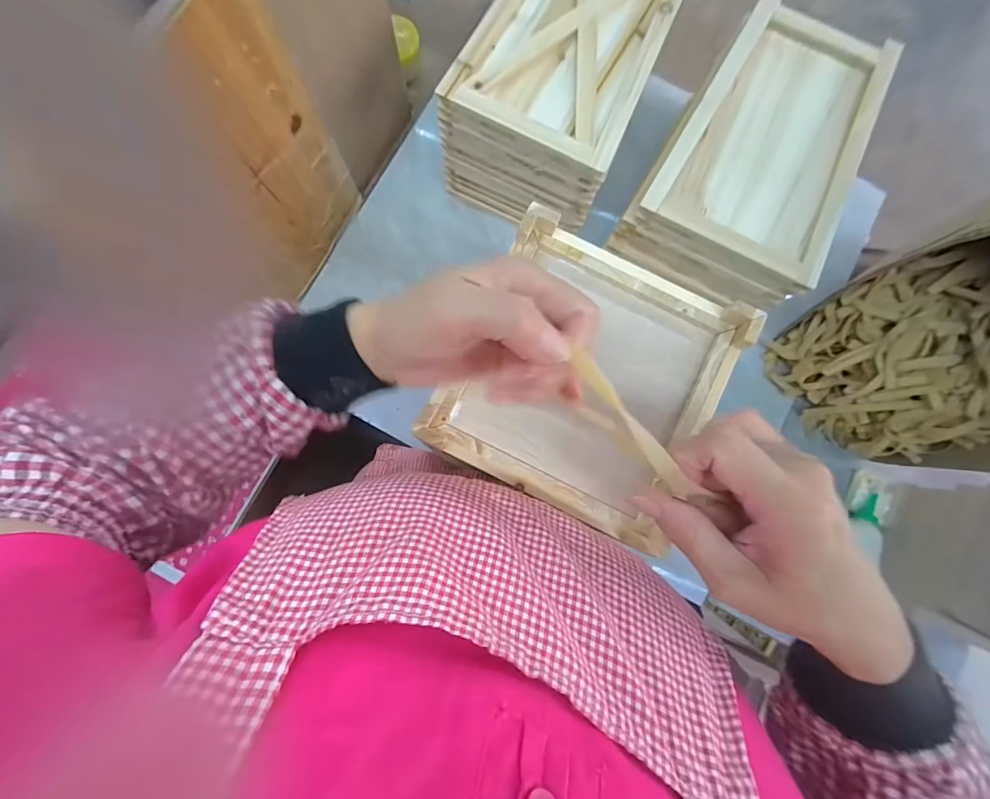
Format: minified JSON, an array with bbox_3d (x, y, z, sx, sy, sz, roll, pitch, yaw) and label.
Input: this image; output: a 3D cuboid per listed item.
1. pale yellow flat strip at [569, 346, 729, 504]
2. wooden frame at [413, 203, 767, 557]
[{"bbox_3d":[0.072,0.018,0.202,0.015,0.010,0.098,-44,101,-6],"label":"pale yellow flat strip"},{"bbox_3d":[0.073,-0.019,0.327,0.194,0.041,0.202,26,83,2],"label":"wooden frame"}]

